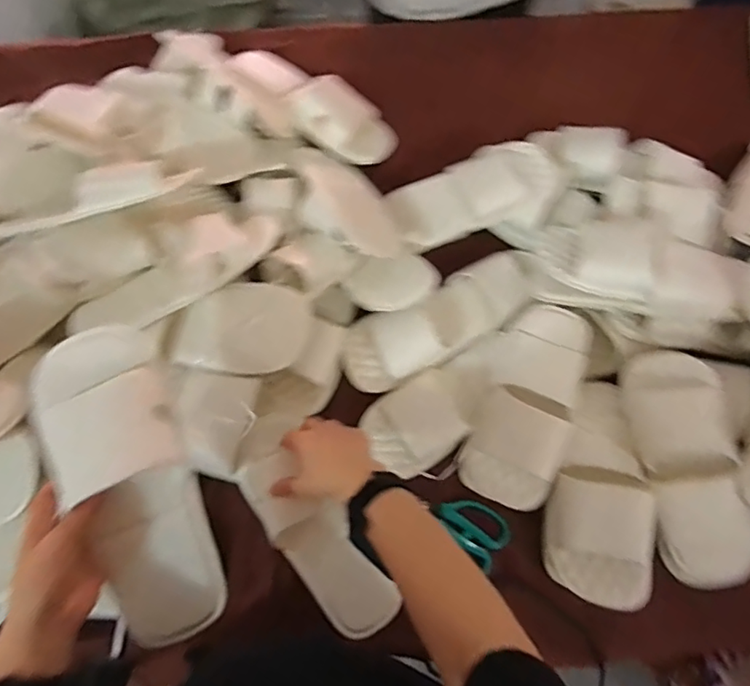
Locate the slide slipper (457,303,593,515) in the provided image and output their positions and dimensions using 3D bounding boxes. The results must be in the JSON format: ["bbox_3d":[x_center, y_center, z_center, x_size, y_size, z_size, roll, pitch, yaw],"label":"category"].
[{"bbox_3d":[0.192,0.073,0.695,0.111,0.051,0.249,22,72,8],"label":"slide slipper"}]

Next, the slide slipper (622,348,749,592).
[{"bbox_3d":[0.364,0.145,0.645,0.106,0.044,0.270,-14,84,20],"label":"slide slipper"}]

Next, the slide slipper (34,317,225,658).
[{"bbox_3d":[-0.215,0.123,0.506,0.114,0.067,0.287,-21,88,-9],"label":"slide slipper"}]

